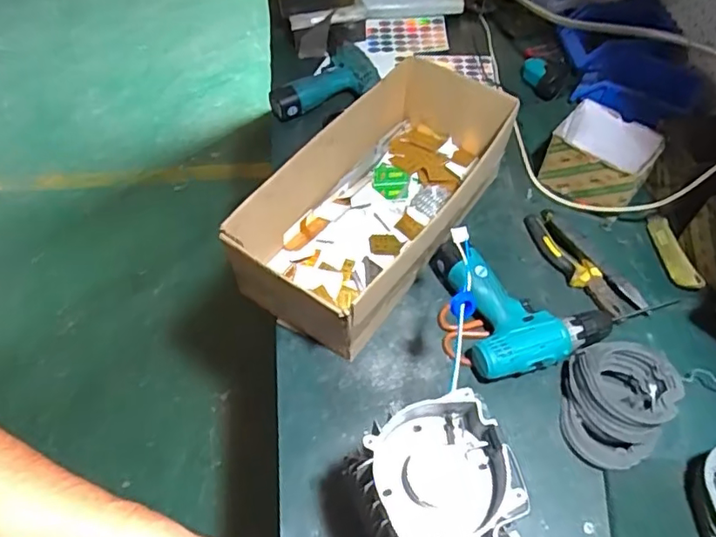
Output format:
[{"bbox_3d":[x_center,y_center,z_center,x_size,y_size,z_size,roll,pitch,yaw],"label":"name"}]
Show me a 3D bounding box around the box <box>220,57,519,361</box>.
[{"bbox_3d":[0.040,-0.098,0.791,0.207,0.132,0.437,31,61,19],"label":"box"}]

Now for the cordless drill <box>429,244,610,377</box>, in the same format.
[{"bbox_3d":[0.213,0.039,0.746,0.178,0.066,0.187,-13,57,-9],"label":"cordless drill"}]

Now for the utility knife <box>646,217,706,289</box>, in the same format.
[{"bbox_3d":[0.444,-0.023,0.812,0.033,0.016,0.122,-36,50,30],"label":"utility knife"}]

